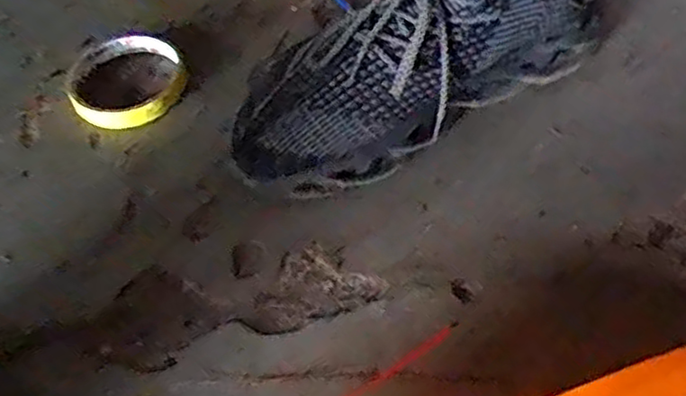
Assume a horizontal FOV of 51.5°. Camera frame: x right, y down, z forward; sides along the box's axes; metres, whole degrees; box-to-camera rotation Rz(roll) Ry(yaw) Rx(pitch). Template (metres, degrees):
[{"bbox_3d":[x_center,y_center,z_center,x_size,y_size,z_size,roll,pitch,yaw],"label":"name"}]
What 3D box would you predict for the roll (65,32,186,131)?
[{"bbox_3d":[-0.158,-0.087,0.519,0.083,0.020,0.089,-2,51,3],"label":"roll"}]

